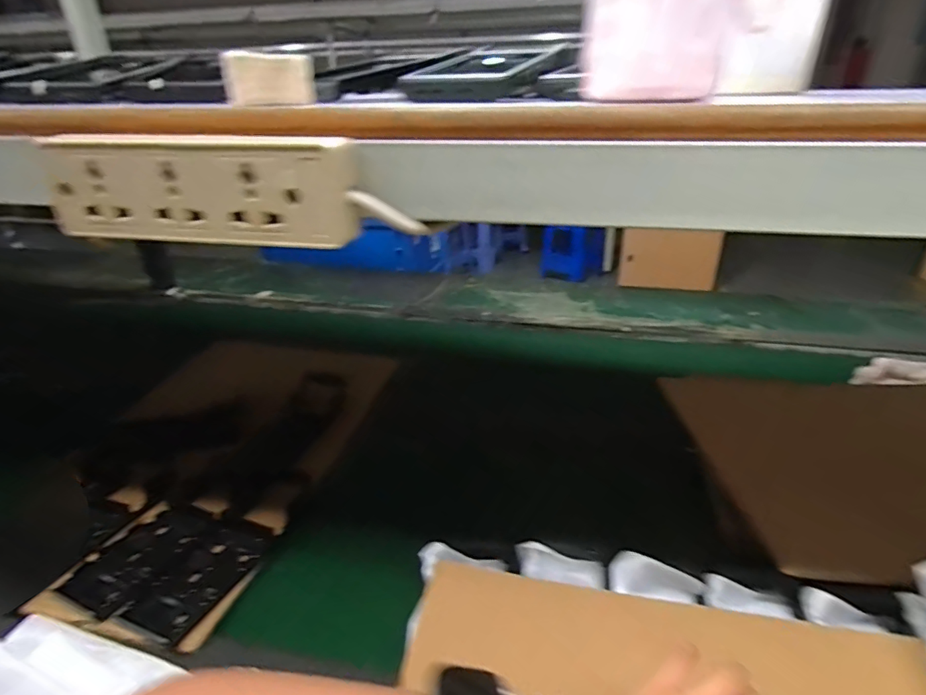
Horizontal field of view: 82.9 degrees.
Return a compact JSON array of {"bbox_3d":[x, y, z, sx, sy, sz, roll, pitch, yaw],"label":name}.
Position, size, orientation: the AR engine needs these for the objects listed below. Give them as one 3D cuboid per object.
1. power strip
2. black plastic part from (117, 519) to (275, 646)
[{"bbox_3d":[-0.144,-0.083,0.275,0.179,0.051,0.023,3,26,9],"label":"power strip"},{"bbox_3d":[-0.275,0.238,0.555,0.083,0.013,0.139,11,27,20],"label":"black plastic part"}]

